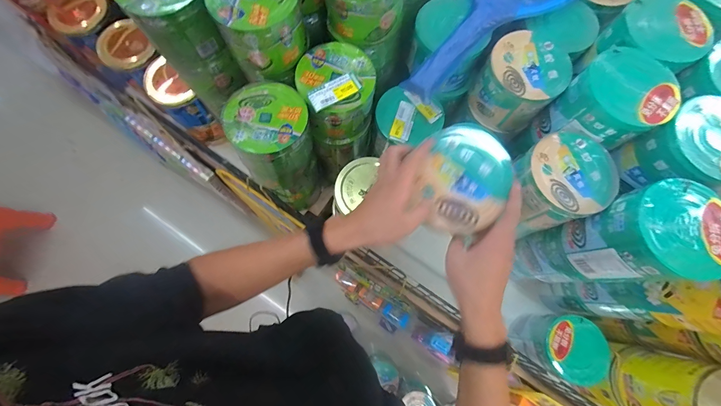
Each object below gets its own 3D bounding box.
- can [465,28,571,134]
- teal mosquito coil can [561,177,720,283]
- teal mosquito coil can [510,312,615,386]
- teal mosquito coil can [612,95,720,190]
[{"bbox_3d":[0.292,-0.217,0.578,0.141,0.119,0.139,44,78,9],"label":"can"},{"bbox_3d":[0.421,0.053,0.469,0.125,0.154,0.126,0,75,-2],"label":"teal mosquito coil can"},{"bbox_3d":[0.444,0.329,0.710,0.134,0.139,0.119,24,76,4],"label":"teal mosquito coil can"},{"bbox_3d":[0.509,-0.078,0.481,0.129,0.096,0.139,43,78,9],"label":"teal mosquito coil can"}]

